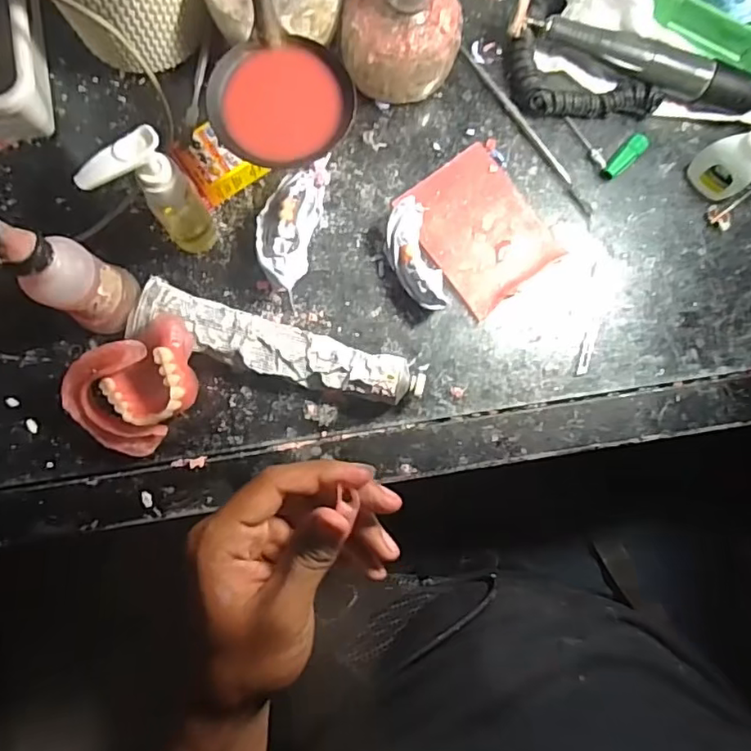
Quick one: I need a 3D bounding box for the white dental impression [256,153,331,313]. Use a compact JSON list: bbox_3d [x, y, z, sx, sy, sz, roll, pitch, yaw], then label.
[{"bbox_3d":[-0.056,-0.095,0.367,0.035,0.034,0.081,15,84,-1],"label":"white dental impression"}]

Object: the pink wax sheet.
[{"bbox_3d":[0.070,-0.100,0.391,0.077,0.004,0.098,-36,87,-5],"label":"pink wax sheet"}]

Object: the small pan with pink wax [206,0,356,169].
[{"bbox_3d":[-0.048,-0.171,0.275,0.067,0.042,0.127,-5,83,-3],"label":"small pan with pink wax"}]

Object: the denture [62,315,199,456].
[{"bbox_3d":[-0.143,0.005,0.351,0.062,0.038,0.083,44,84,2],"label":"denture"}]

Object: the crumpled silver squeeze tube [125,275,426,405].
[{"bbox_3d":[-0.062,-0.018,0.362,0.184,0.027,0.036,16,84,-1],"label":"crumpled silver squeeze tube"}]

